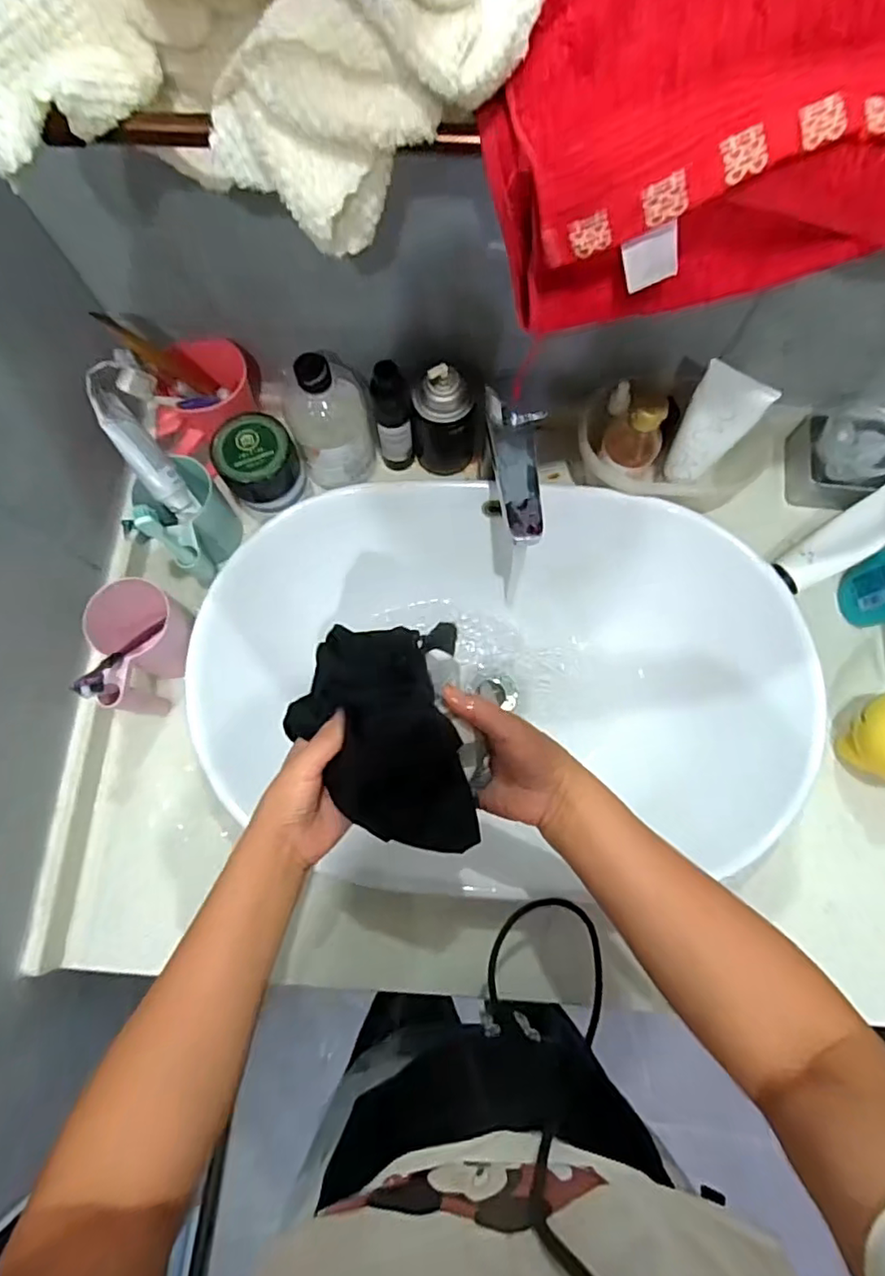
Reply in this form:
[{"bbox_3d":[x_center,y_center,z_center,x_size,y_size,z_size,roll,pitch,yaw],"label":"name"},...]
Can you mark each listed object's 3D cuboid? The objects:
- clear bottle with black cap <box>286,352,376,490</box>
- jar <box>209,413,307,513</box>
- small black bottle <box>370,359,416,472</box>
[{"bbox_3d":[-0.108,-0.208,0.582,0.077,0.145,0.066,-21,77,-4],"label":"clear bottle with black cap"},{"bbox_3d":[-0.181,-0.173,0.585,0.076,0.067,0.074,-31,78,-6],"label":"jar"},{"bbox_3d":[-0.050,-0.225,0.601,0.035,0.149,0.040,-7,76,-1],"label":"small black bottle"}]

